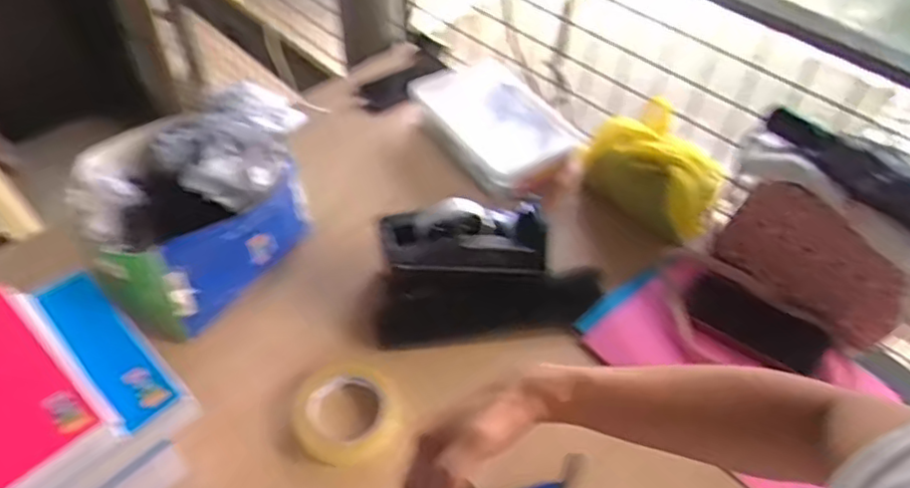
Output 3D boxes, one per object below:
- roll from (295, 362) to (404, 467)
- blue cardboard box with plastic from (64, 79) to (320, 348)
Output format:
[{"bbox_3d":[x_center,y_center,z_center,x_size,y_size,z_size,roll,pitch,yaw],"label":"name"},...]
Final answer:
[{"bbox_3d":[-0.115,0.173,0.688,0.105,0.032,0.099,1,49,-1],"label":"roll"},{"bbox_3d":[-0.300,-0.060,0.759,0.210,0.156,0.244,36,56,26],"label":"blue cardboard box with plastic"}]

